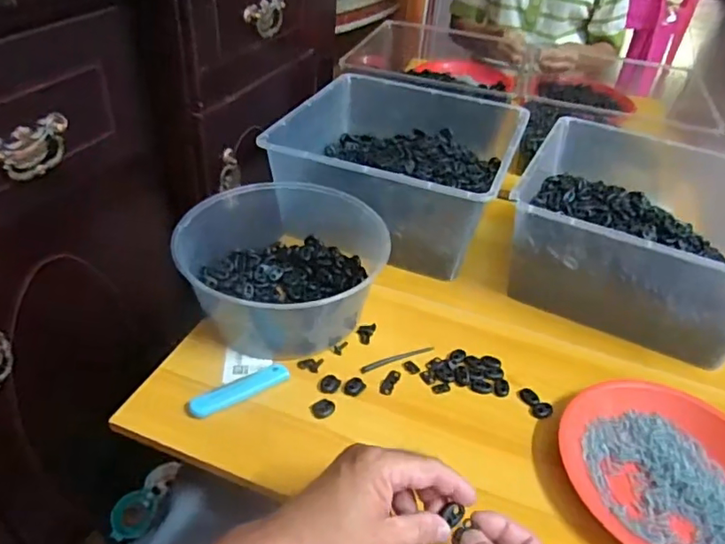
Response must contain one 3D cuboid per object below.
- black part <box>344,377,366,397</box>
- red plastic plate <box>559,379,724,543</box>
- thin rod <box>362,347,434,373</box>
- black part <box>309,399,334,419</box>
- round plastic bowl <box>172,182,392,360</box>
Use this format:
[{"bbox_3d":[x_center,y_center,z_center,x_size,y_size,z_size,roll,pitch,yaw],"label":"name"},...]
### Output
[{"bbox_3d":[-0.008,0.117,0.572,0.020,0.005,0.022,4,38,-3],"label":"black part"},{"bbox_3d":[0.275,0.176,0.500,0.188,0.029,0.163,21,41,18],"label":"red plastic plate"},{"bbox_3d":[0.038,0.092,0.607,0.087,0.004,0.010,-14,42,-23],"label":"thin rod"},{"bbox_3d":[-0.039,0.133,0.550,0.023,0.004,0.021,4,38,-3],"label":"black part"},{"bbox_3d":[-0.092,-0.012,0.643,0.206,0.103,0.199,4,38,-3],"label":"round plastic bowl"}]

